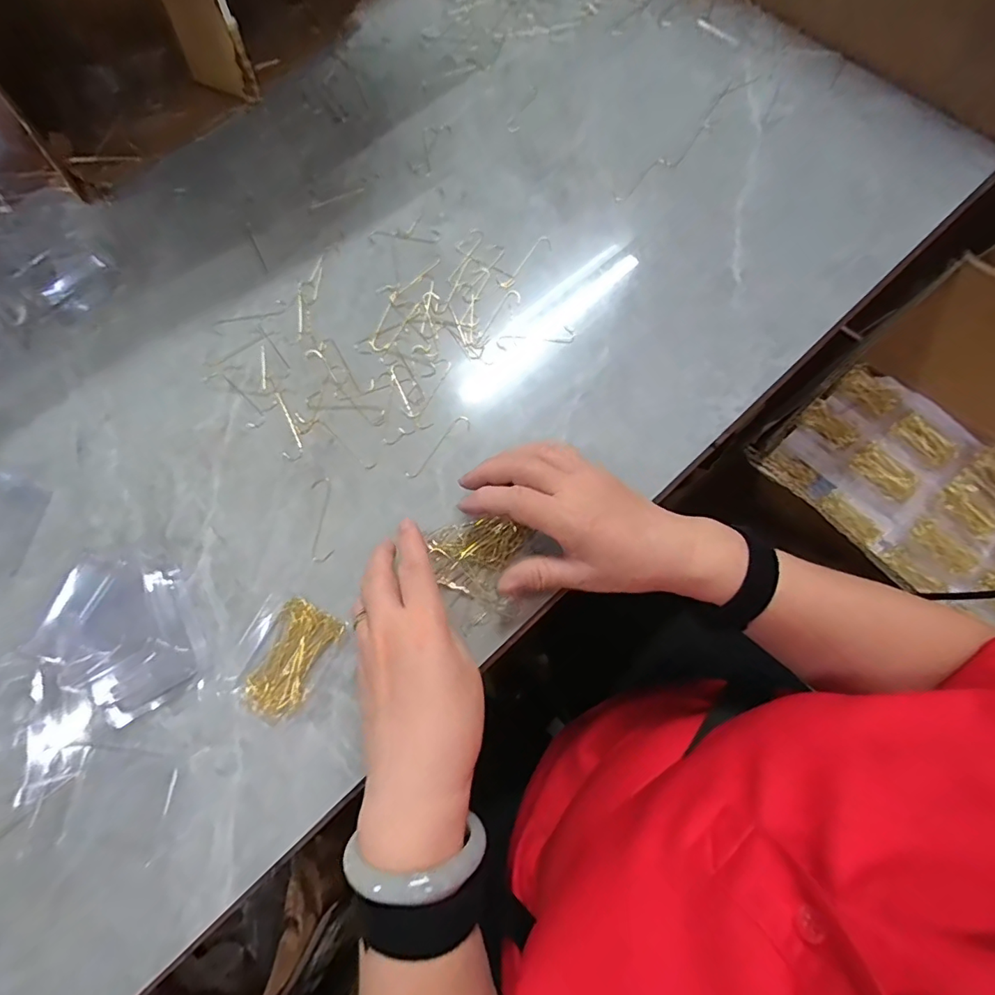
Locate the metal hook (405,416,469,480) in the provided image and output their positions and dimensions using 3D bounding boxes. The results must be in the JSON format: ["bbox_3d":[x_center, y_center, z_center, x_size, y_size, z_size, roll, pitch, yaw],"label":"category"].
[{"bbox_3d":[-0.046,-0.039,0.382,0.064,0.004,0.016,-43,75,-11],"label":"metal hook"}]

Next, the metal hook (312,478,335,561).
[{"bbox_3d":[-0.128,0.015,0.365,0.015,0.004,0.063,-9,72,0],"label":"metal hook"}]

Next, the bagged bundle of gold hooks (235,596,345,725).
[{"bbox_3d":[-0.139,0.106,0.335,0.049,0.011,0.072,26,75,10],"label":"bagged bundle of gold hooks"}]

